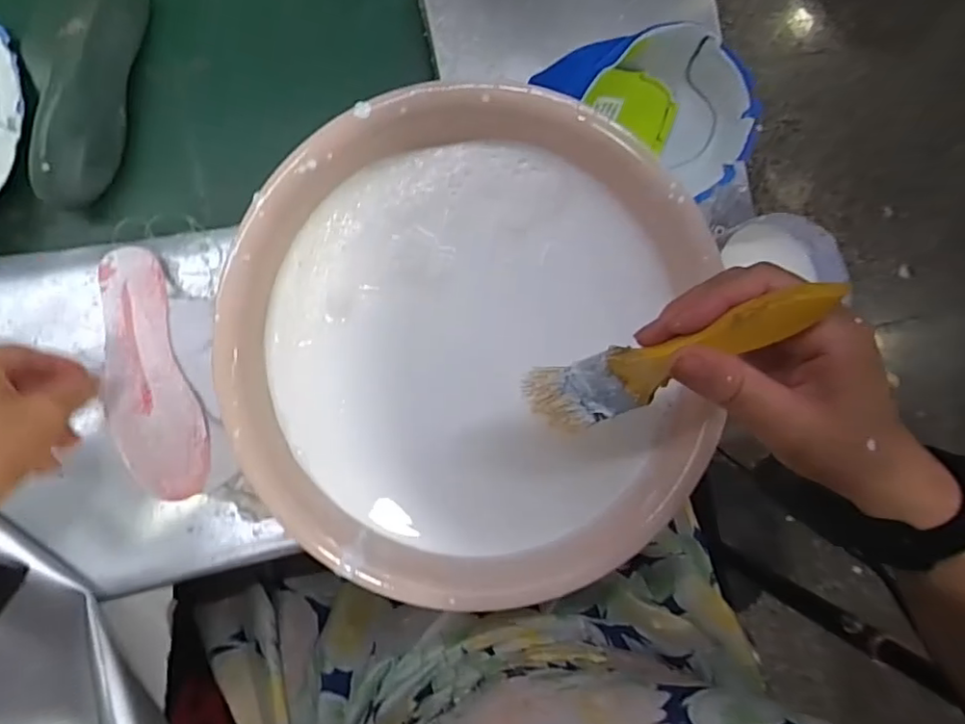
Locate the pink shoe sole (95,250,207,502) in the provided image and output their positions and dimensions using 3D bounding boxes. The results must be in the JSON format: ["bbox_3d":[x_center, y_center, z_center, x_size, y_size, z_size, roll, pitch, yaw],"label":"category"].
[{"bbox_3d":[-0.242,0.011,0.437,0.062,0.008,0.178,-16,92,-8],"label":"pink shoe sole"}]

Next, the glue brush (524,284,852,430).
[{"bbox_3d":[0.085,0.000,0.281,0.013,0.152,0.036,-33,96,-48],"label":"glue brush"}]

